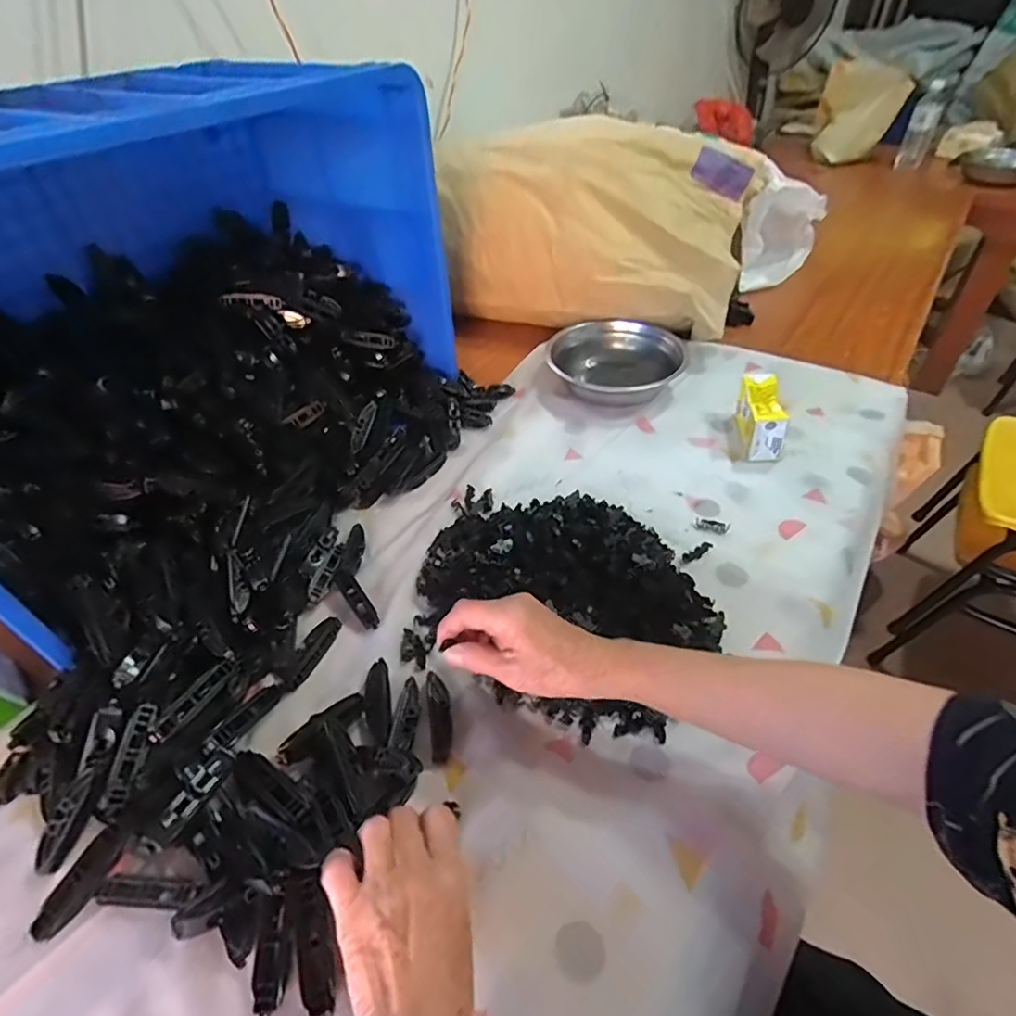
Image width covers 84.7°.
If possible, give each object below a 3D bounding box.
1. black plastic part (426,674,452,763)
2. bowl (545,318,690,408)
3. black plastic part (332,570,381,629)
[{"bbox_3d":[-0.060,0.180,0.487,0.018,0.006,0.078,-8,43,-5],"label":"black plastic part"},{"bbox_3d":[0.161,-0.226,0.861,0.180,0.059,0.184,-2,43,2],"label":"bowl"},{"bbox_3d":[-0.156,0.095,0.579,0.021,0.009,0.073,-31,69,-26],"label":"black plastic part"}]

